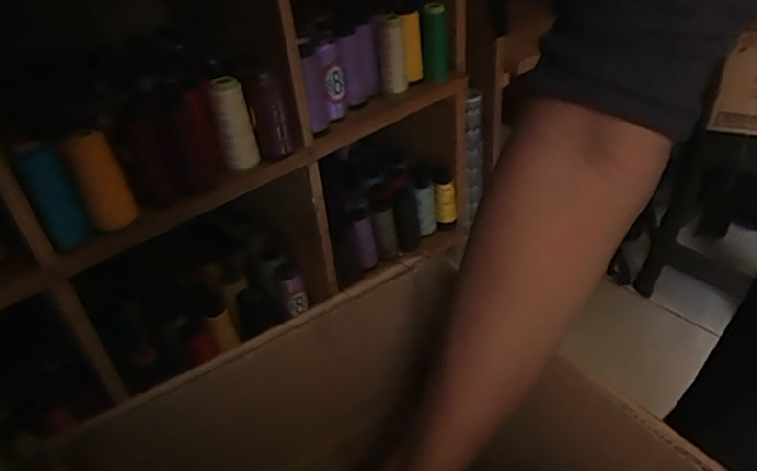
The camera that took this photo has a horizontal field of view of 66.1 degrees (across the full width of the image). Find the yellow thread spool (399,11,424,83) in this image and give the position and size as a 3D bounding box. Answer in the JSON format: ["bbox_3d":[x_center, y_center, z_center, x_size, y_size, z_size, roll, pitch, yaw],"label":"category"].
[{"bbox_3d":[0.054,-0.293,0.911,0.030,0.099,0.038,-1,37,7],"label":"yellow thread spool"}]

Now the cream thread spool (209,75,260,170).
[{"bbox_3d":[-0.175,-0.136,0.705,0.039,0.110,0.031,-14,37,-11],"label":"cream thread spool"}]

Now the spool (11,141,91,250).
[{"bbox_3d":[-0.337,-0.044,0.600,0.042,0.108,0.044,-29,42,-28],"label":"spool"}]

